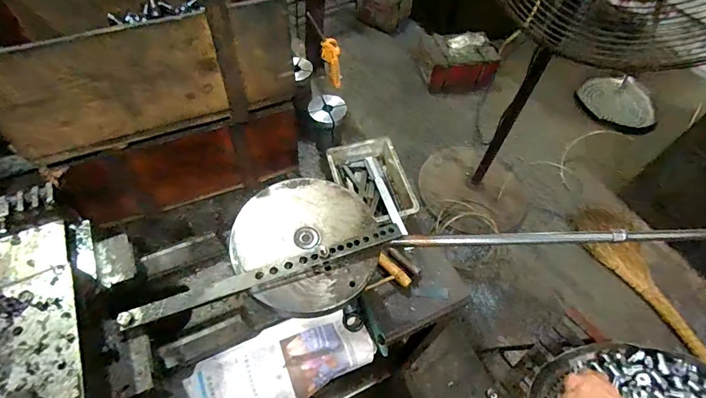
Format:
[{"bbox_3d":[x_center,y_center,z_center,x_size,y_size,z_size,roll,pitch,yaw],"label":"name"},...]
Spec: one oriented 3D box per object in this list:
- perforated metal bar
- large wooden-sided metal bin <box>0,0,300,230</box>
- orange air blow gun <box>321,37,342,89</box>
[{"bbox_3d":[-0.095,0.084,0.450,0.325,0.013,0.023,-17,58,-15],"label":"perforated metal bar"},{"bbox_3d":[-0.297,-0.185,0.591,0.338,0.303,0.253,-20,59,-17],"label":"large wooden-sided metal bin"},{"bbox_3d":[-0.049,-0.314,0.880,0.045,0.120,0.035,-2,55,-5],"label":"orange air blow gun"}]

